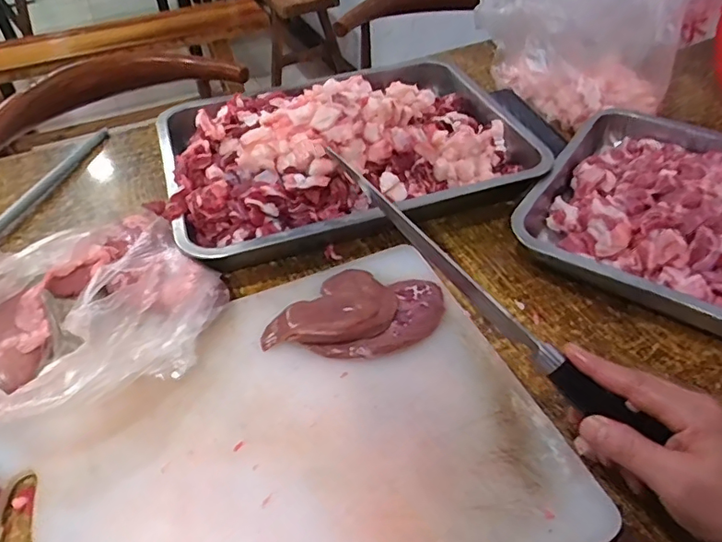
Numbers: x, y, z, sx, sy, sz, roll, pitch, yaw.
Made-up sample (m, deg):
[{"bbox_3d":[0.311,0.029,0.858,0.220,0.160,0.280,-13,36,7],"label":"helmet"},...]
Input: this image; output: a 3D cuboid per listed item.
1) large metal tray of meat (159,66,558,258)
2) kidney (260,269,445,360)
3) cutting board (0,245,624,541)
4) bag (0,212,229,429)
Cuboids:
[{"bbox_3d":[-0.023,-0.159,0.587,0.390,0.088,0.287,-17,48,-14],"label":"large metal tray of meat"},{"bbox_3d":[-0.002,0.032,0.450,0.136,0.019,0.097,8,47,10],"label":"kidney"},{"bbox_3d":[-0.067,0.124,0.366,0.380,0.017,0.277,-20,47,-14],"label":"cutting board"},{"bbox_3d":[-0.221,0.021,0.422,0.195,0.095,0.193,-28,51,-22],"label":"bag"}]

